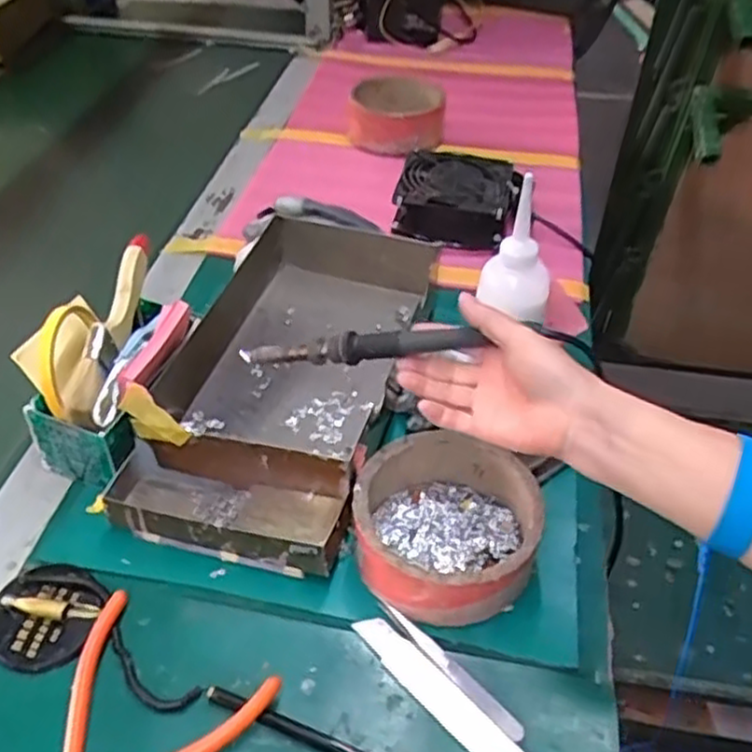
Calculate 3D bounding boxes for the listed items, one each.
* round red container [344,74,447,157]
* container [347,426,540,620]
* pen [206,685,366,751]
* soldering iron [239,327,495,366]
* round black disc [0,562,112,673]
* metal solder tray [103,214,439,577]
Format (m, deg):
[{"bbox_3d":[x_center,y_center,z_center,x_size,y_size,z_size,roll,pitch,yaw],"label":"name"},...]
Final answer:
[{"bbox_3d":[0.027,-0.336,0.954,0.122,0.059,0.115,0,43,0],"label":"round red container"},{"bbox_3d":[0.047,0.100,0.502,0.118,0.053,0.119,0,44,0],"label":"container"},{"bbox_3d":[-0.038,0.208,0.426,0.133,0.007,0.011,16,46,16],"label":"pen"},{"bbox_3d":[-0.015,-0.019,0.486,0.174,0.018,0.018,-4,40,25],"label":"soldering iron"},{"bbox_3d":[-0.209,0.150,0.470,0.063,0.017,0.067,0,44,0],"label":"round black disc"},{"bbox_3d":[-0.071,-0.004,0.598,0.176,0.061,0.321,10,45,9],"label":"metal solder tray"}]

